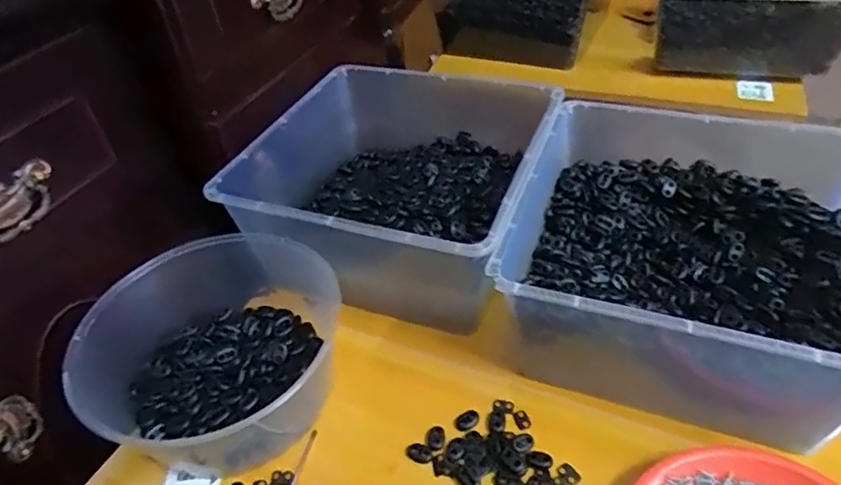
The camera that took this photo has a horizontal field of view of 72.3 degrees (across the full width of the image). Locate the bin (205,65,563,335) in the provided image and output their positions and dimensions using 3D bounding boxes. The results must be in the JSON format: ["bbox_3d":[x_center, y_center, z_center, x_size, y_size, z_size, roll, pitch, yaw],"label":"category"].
[{"bbox_3d":[-0.018,-0.053,0.659,0.297,0.159,0.291,13,45,21],"label":"bin"}]

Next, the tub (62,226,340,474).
[{"bbox_3d":[-0.190,0.088,0.550,0.210,0.098,0.241,-6,41,0],"label":"tub"}]

